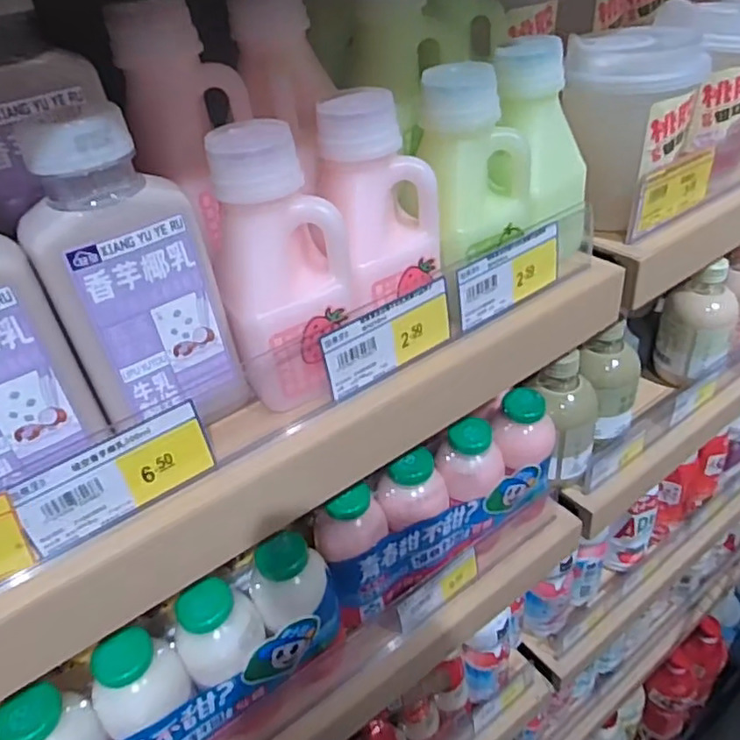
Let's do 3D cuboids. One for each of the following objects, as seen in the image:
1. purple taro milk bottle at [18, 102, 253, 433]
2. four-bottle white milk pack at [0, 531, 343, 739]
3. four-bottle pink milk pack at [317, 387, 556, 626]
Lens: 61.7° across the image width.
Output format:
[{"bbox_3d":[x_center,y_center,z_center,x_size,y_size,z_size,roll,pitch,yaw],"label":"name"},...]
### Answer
[{"bbox_3d":[-0.102,-0.039,0.278,0.070,0.140,0.057,-19,40,-15],"label":"purple taro milk bottle"},{"bbox_3d":[-0.110,0.185,0.379,0.206,0.091,0.046,-28,43,-25],"label":"four-bottle white milk pack"},{"bbox_3d":[0.058,0.102,0.477,0.208,0.105,0.046,-26,43,-23],"label":"four-bottle pink milk pack"}]

